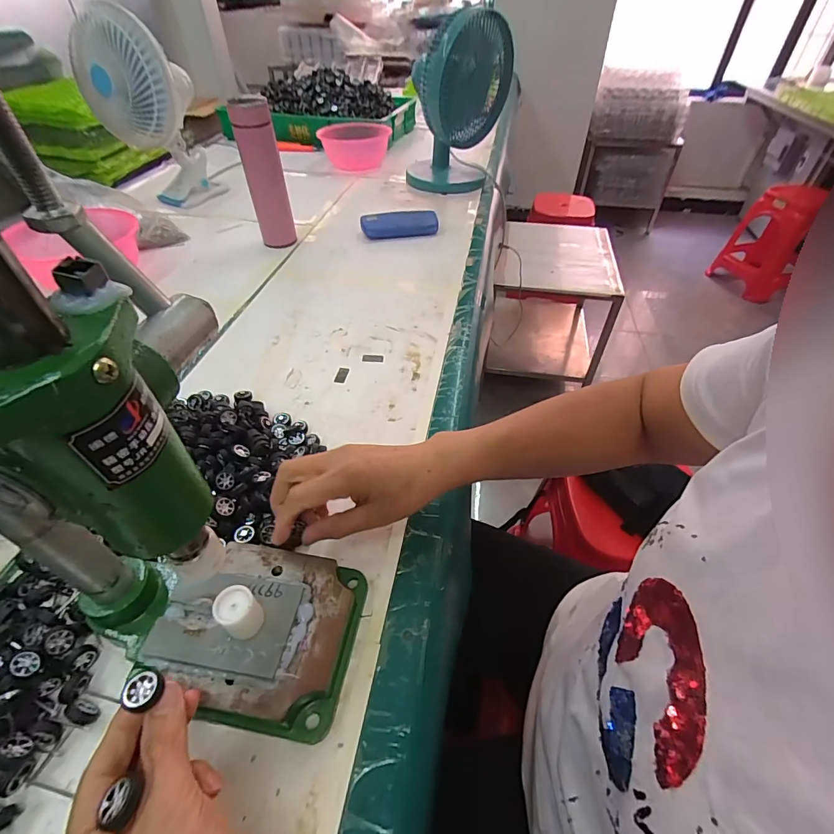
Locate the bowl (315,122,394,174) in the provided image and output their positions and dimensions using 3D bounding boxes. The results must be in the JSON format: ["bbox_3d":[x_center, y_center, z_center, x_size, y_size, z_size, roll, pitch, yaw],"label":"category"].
[{"bbox_3d":[-0.159,-0.718,1.121,0.178,0.094,0.183,0,47,-1],"label":"bowl"}]

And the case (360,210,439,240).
[{"bbox_3d":[-0.033,-0.372,0.824,0.150,0.038,0.052,-7,47,-7],"label":"case"}]

